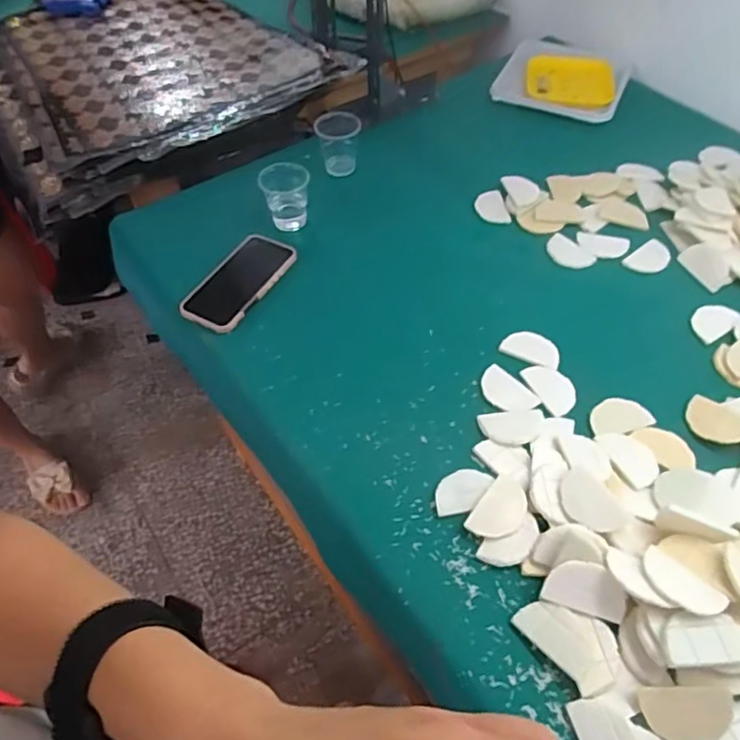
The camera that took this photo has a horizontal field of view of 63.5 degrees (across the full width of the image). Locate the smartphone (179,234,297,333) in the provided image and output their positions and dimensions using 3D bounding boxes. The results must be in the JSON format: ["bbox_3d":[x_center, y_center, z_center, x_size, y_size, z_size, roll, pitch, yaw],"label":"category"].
[{"bbox_3d":[-0.170,-0.116,0.781,0.080,0.017,0.159,23,58,18],"label":"smartphone"}]

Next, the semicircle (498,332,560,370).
[{"bbox_3d":[0.192,-0.026,0.707,0.068,0.004,0.043,20,57,16],"label":"semicircle"}]

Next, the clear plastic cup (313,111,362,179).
[{"bbox_3d":[-0.048,-0.348,0.911,0.064,0.072,0.074,9,54,8],"label":"clear plastic cup"}]

